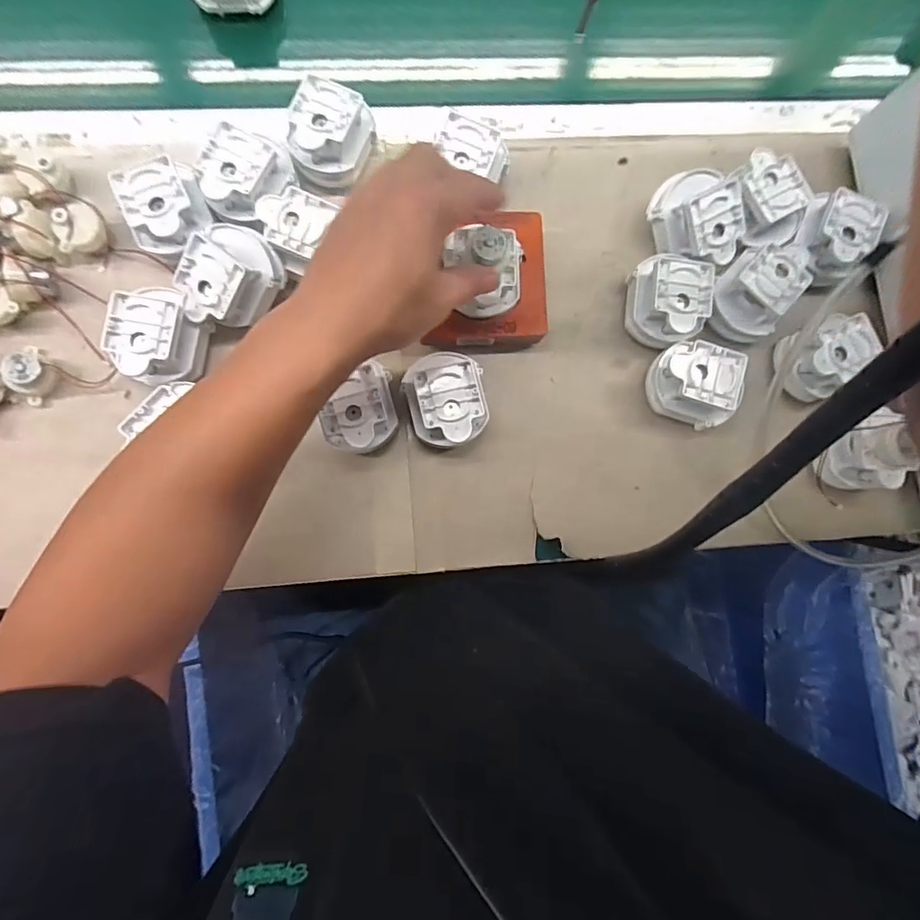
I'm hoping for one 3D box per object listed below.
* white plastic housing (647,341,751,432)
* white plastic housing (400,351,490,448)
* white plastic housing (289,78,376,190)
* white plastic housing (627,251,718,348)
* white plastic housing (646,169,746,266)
[{"bbox_3d":[0.182,-0.059,0.396,0.060,0.051,0.053,23,84,-2],"label":"white plastic housing"},{"bbox_3d":[-0.011,-0.044,0.383,0.058,0.051,0.070,-16,86,-6],"label":"white plastic housing"},{"bbox_3d":[-0.100,-0.250,0.385,0.059,0.036,0.062,19,84,-3],"label":"white plastic housing"},{"bbox_3d":[0.163,-0.124,0.401,0.057,0.051,0.068,5,85,-4],"label":"white plastic housing"},{"bbox_3d":[0.189,-0.188,0.406,0.055,0.059,0.075,-29,88,-7],"label":"white plastic housing"}]

